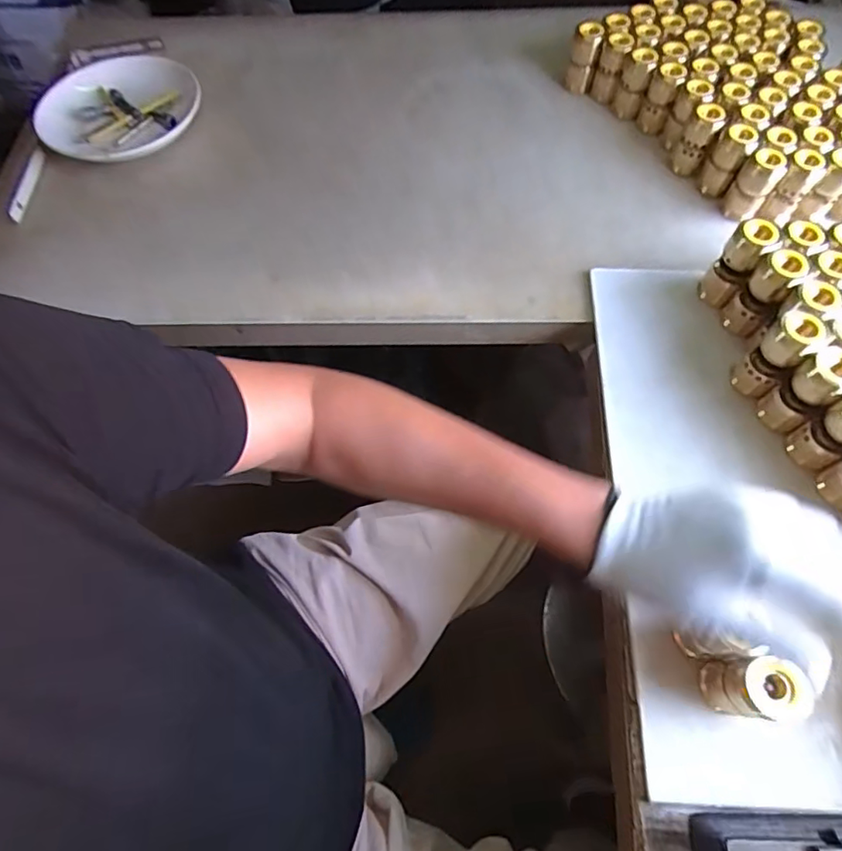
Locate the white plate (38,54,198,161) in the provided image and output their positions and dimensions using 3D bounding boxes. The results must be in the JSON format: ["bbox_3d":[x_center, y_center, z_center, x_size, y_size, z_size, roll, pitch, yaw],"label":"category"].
[{"bbox_3d":[-0.379,-0.415,0.687,0.195,0.028,0.190,0,64,0],"label":"white plate"}]

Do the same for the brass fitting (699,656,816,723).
[{"bbox_3d":[0.241,0.194,0.390,0.046,0.073,0.039,0,65,3],"label":"brass fitting"}]

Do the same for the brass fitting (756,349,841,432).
[{"bbox_3d":[0.351,-0.030,0.486,0.041,0.094,0.041,-32,67,-11],"label":"brass fitting"}]

